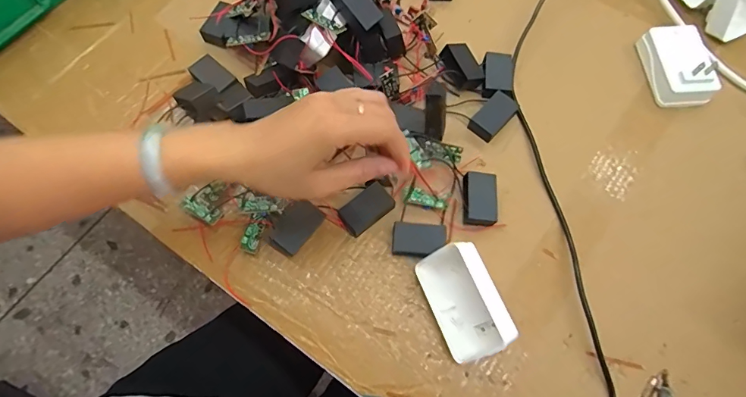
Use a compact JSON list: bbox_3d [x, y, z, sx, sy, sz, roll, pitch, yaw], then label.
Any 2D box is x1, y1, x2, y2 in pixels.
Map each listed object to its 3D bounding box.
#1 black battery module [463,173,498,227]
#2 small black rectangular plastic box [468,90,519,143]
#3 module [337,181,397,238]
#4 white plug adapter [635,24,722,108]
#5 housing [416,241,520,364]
[{"bbox_3d":[0.102,0.001,0.406,0.031,0.017,0.048,4,69,1],"label":"black battery module"},{"bbox_3d":[0.125,-0.085,0.437,0.029,0.012,0.052,42,74,14],"label":"small black rectangular plastic box"},{"bbox_3d":[-0.006,0.010,0.405,0.052,0.017,0.029,-38,74,-14],"label":"module"},{"bbox_3d":[0.326,-0.145,0.453,0.055,0.039,0.089,-5,69,-3],"label":"white plug adapter"},{"bbox_3d":[0.077,0.088,0.362,0.051,0.042,0.093,-21,71,-9],"label":"housing"}]

